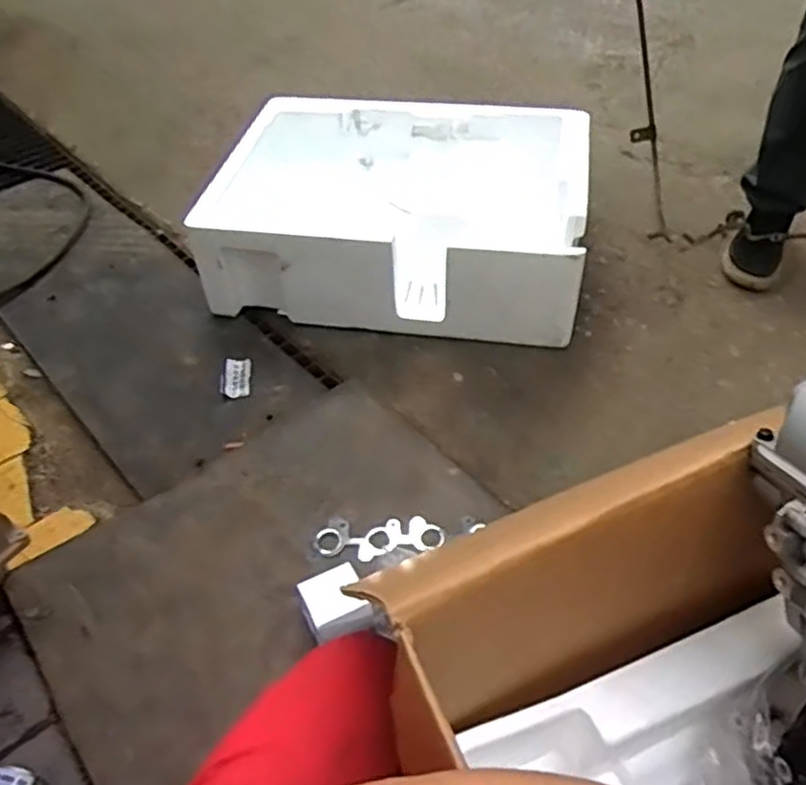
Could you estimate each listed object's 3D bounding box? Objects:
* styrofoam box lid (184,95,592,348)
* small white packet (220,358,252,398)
[{"bbox_3d":[0.001,-0.380,1.501,0.703,0.223,0.571,5,47,8],"label":"styrofoam box lid"},{"bbox_3d":[-0.307,-0.029,1.323,0.053,0.023,0.088,-5,46,-1],"label":"small white packet"}]

